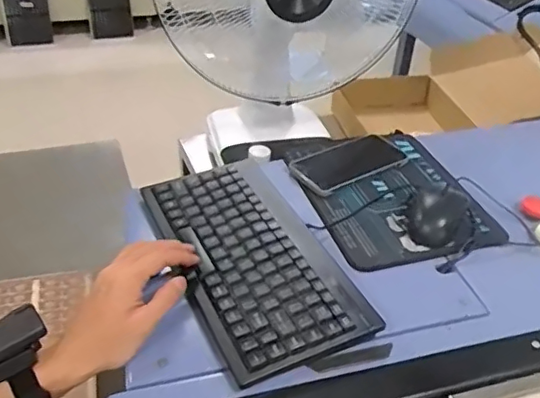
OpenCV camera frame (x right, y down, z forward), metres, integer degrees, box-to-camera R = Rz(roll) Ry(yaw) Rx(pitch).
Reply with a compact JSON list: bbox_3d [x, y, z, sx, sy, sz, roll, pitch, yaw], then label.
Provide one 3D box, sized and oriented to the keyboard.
[{"bbox_3d":[-0.022,0.054,0.597,0.144,0.024,0.281,-15,43,-22],"label":"keyboard"}]

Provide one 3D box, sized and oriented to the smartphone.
[{"bbox_3d":[0.106,-0.051,0.765,0.159,0.016,0.076,-21,44,-28],"label":"smartphone"}]

